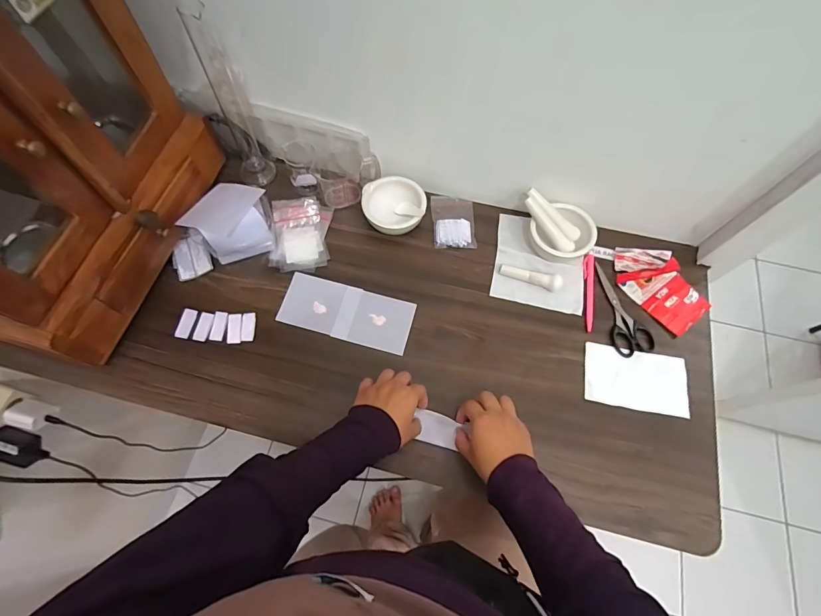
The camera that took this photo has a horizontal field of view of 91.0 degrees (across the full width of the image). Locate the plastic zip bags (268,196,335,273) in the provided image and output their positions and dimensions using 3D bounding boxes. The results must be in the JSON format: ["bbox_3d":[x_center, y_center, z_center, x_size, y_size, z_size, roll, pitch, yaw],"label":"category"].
[{"bbox_3d":[-0.176,-0.119,0.647,0.091,0.014,0.129,0,67,-2],"label":"plastic zip bags"}]

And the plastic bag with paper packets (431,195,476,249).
[{"bbox_3d":[0.072,-0.143,0.666,0.069,0.011,0.098,-2,67,-3],"label":"plastic bag with paper packets"}]

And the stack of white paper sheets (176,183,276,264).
[{"bbox_3d":[-0.270,-0.134,0.614,0.112,0.076,0.110,31,69,11],"label":"stack of white paper sheets"}]

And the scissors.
[{"bbox_3d":[0.321,0.000,0.609,0.060,0.009,0.149,-3,67,-3],"label":"scissors"}]

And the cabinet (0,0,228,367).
[{"bbox_3d":[-0.453,-0.174,0.436,0.231,0.372,0.350,10,67,3],"label":"cabinet"}]

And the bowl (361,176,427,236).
[{"bbox_3d":[-0.027,-0.164,0.648,0.099,0.053,0.076,3,67,-1],"label":"bowl"}]

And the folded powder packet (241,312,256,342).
[{"bbox_3d":[-0.236,0.027,0.587,0.017,0.005,0.045,-3,67,-3],"label":"folded powder packet"}]

